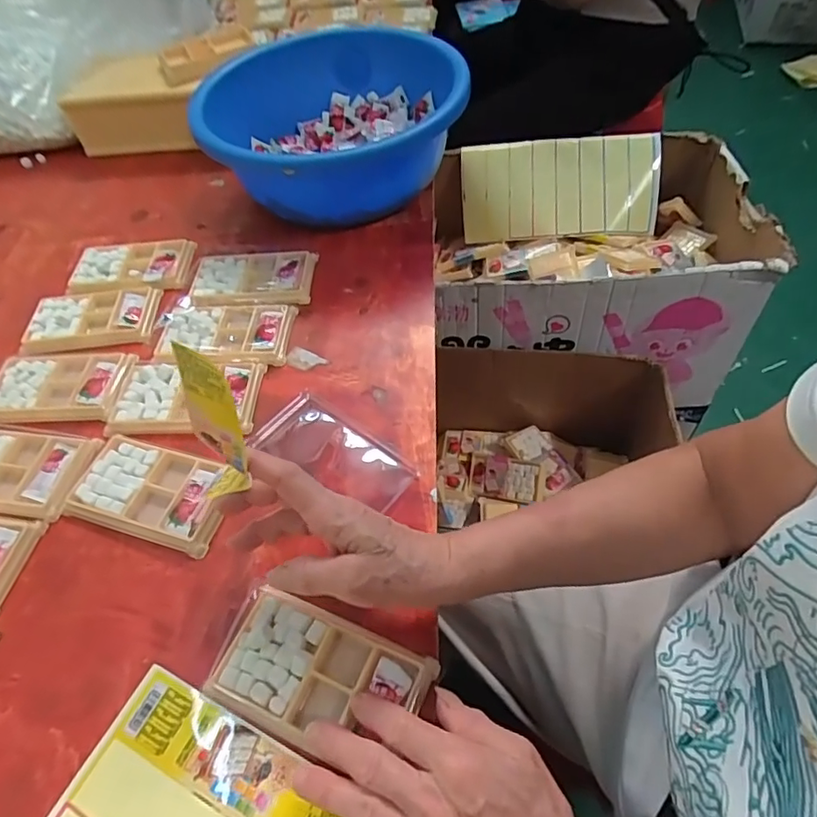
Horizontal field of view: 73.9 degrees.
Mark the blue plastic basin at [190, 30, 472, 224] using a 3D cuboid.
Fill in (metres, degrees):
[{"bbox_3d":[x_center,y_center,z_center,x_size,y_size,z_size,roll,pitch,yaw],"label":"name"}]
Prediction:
[{"bbox_3d":[-0.089,-0.344,0.669,0.297,0.127,0.290,-2,54,3],"label":"blue plastic basin"}]

